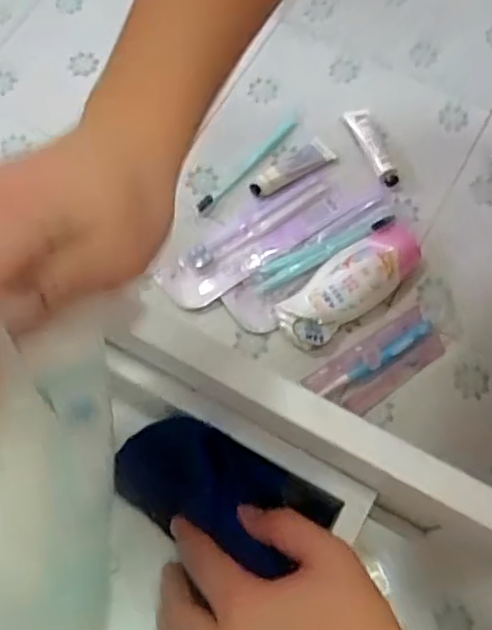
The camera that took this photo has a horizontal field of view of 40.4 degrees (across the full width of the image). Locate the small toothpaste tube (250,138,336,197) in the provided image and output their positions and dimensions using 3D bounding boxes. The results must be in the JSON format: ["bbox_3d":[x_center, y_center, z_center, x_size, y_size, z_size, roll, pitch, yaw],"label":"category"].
[{"bbox_3d":[0.053,-0.174,0.788,0.109,0.014,0.031,-30,72,-10],"label":"small toothpaste tube"}]

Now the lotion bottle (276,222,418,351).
[{"bbox_3d":[0.114,-0.034,0.727,0.175,0.035,0.068,-37,73,-12],"label":"lotion bottle"}]

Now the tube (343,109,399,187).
[{"bbox_3d":[0.151,-0.203,0.799,0.025,0.020,0.111,-22,70,-7],"label":"tube"}]

